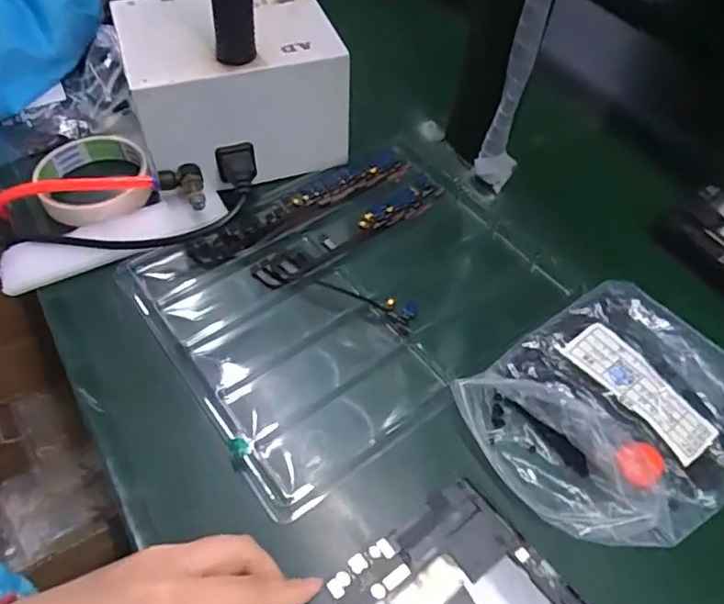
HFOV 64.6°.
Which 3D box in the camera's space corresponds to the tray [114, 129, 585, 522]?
[{"bbox_3d":[0.001,-0.015,0.419,0.281,0.024,0.216,-33,62,-23],"label":"tray"}]

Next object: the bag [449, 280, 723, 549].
[{"bbox_3d":[0.159,0.067,0.353,0.170,0.026,0.141,-33,62,-23],"label":"bag"}]

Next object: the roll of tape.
[{"bbox_3d":[-0.212,-0.100,0.451,0.081,0.021,0.090,-22,58,-17],"label":"roll of tape"}]

